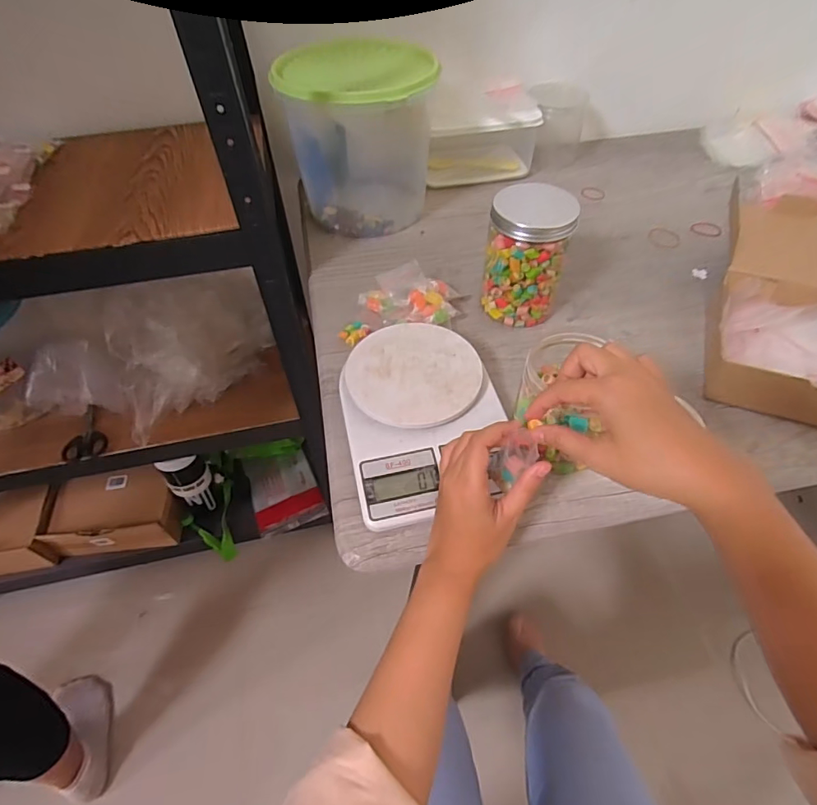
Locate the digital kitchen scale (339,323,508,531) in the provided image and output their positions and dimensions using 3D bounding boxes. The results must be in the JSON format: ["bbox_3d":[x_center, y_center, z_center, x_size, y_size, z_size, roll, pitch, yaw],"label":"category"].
[{"bbox_3d":[0.012,0.009,0.468,0.143,0.038,0.205,-11,51,-6],"label":"digital kitchen scale"}]

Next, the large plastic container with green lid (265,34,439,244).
[{"bbox_3d":[-0.064,-0.361,0.674,0.197,0.184,0.198,-7,51,-3],"label":"large plastic container with green lid"}]

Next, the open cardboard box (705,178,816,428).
[{"bbox_3d":[0.433,-0.116,0.526,0.165,0.078,0.342,19,54,17],"label":"open cardboard box"}]

